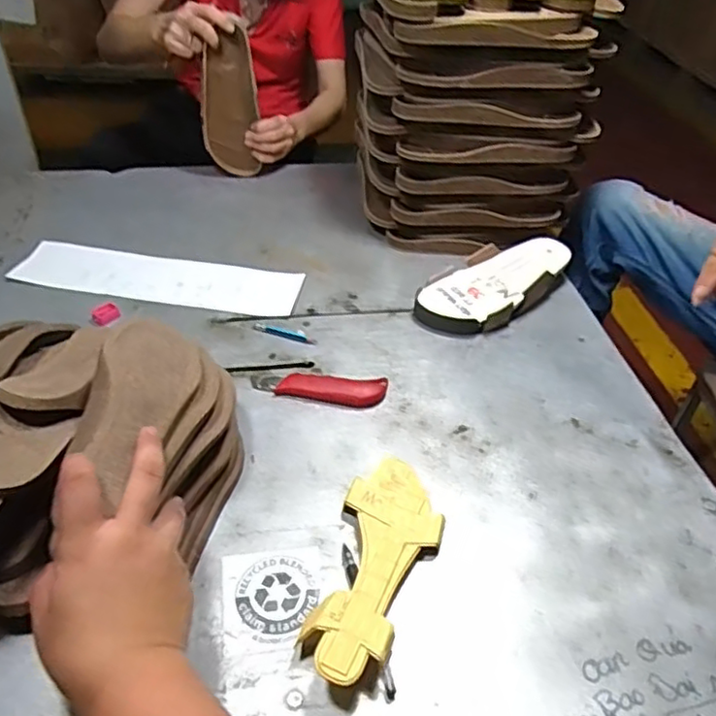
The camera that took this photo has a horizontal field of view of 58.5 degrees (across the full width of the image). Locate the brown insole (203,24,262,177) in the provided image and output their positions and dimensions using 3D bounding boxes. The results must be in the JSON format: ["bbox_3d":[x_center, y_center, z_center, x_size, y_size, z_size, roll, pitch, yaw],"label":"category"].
[{"bbox_3d":[-0.210,-0.408,1.053,0.086,0.224,0.012,-11,42,-18],"label":"brown insole"}]

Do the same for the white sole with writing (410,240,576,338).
[{"bbox_3d":[0.190,-0.105,0.890,0.120,0.055,0.242,34,47,29],"label":"white sole with writing"}]

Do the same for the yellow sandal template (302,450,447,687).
[{"bbox_3d":[0.021,0.176,0.561,0.088,0.031,0.232,13,41,9],"label":"yellow sandal template"}]

